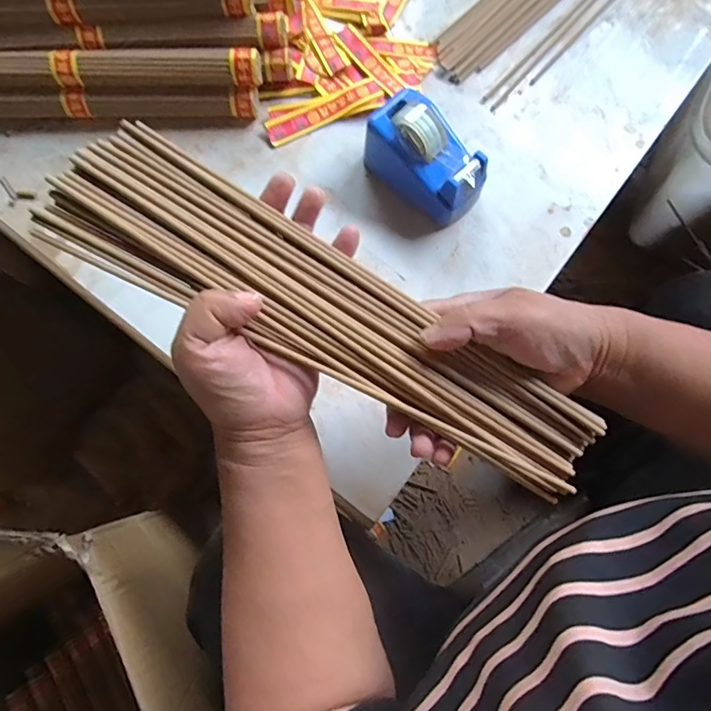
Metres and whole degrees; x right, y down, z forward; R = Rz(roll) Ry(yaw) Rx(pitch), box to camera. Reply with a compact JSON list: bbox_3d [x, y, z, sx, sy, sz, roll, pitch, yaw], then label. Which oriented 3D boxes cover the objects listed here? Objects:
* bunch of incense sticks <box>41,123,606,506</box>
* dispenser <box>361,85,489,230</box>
[{"bbox_3d":[-0.007,-0.021,0.262,0.315,0.018,0.075,30,77,-5],"label":"bunch of incense sticks"},{"bbox_3d":[0.058,-0.160,0.383,0.051,0.063,0.098,-44,81,-9],"label":"dispenser"}]

